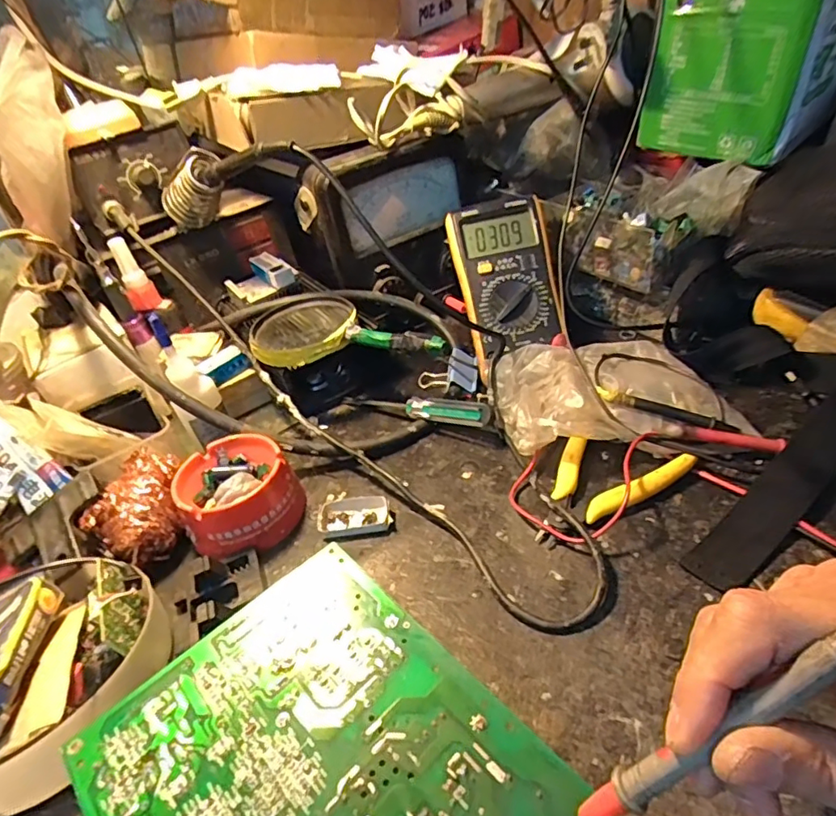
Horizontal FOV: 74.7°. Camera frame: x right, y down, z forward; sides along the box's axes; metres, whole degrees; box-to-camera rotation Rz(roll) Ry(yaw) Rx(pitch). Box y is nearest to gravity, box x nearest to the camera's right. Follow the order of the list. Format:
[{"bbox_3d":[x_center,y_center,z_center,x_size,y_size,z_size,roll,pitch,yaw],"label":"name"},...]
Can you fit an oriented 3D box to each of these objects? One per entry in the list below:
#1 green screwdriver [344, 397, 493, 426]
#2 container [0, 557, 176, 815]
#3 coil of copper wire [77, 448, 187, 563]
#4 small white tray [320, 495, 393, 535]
[{"bbox_3d":[-0.006,-0.001,0.465,0.150,0.016,0.013,6,39,40],"label":"green screwdriver"},{"bbox_3d":[-0.217,0.143,0.305,0.137,0.047,0.131,-6,38,5],"label":"container"},{"bbox_3d":[-0.195,0.069,0.393,0.055,0.044,0.069,1,39,14],"label":"coil of copper wire"},{"bbox_3d":[-0.045,0.077,0.392,0.050,0.010,0.031,-8,38,3],"label":"small white tray"}]

